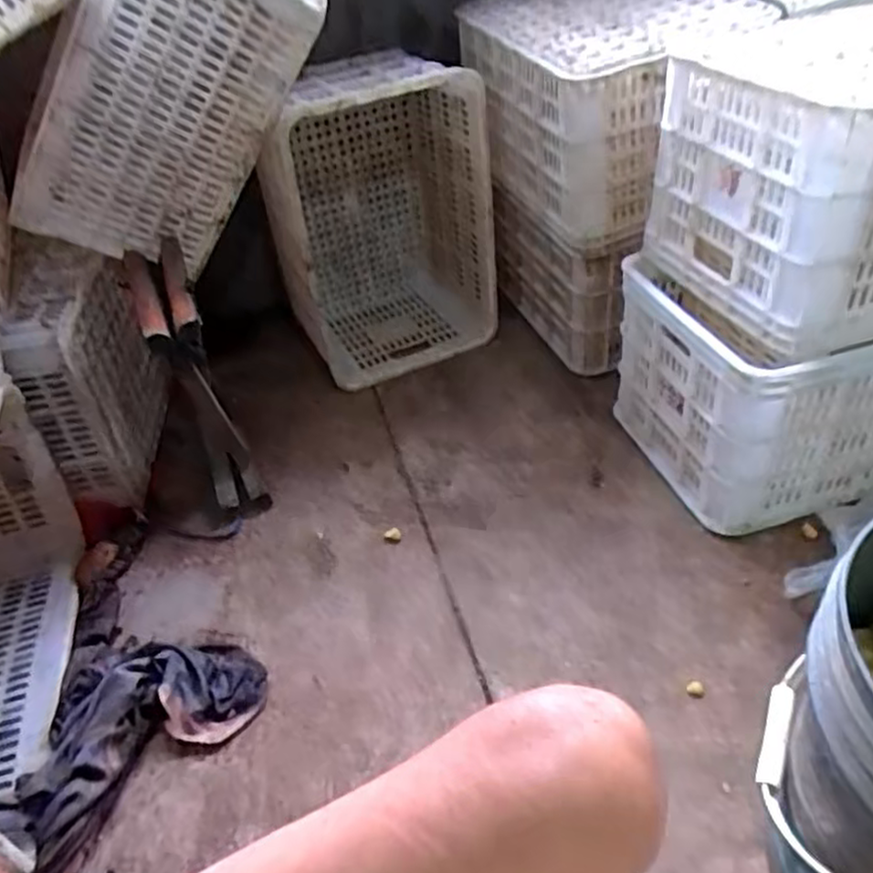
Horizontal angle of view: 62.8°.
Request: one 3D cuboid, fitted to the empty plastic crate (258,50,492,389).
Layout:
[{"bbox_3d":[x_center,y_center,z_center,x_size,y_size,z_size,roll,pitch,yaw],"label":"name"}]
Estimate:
[{"bbox_3d":[-0.110,-0.408,1.352,0.368,0.497,0.318,-22,42,-18],"label":"empty plastic crate"}]

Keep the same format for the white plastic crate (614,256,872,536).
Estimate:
[{"bbox_3d":[0.568,-0.108,1.073,0.492,0.284,0.322,-14,40,-8],"label":"white plastic crate"}]

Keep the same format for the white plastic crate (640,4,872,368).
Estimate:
[{"bbox_3d":[0.599,-0.355,0.931,0.522,0.291,0.350,-15,38,-14],"label":"white plastic crate"}]

